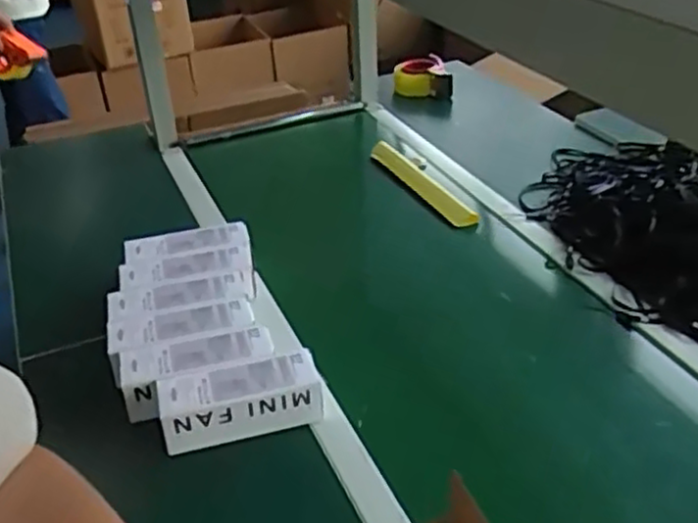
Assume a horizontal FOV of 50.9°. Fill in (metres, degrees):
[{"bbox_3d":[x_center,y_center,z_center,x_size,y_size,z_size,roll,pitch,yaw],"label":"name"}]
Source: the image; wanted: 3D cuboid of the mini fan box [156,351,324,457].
[{"bbox_3d":[-0.123,0.156,0.835,0.179,0.059,0.074,-13,35,-15],"label":"mini fan box"}]

